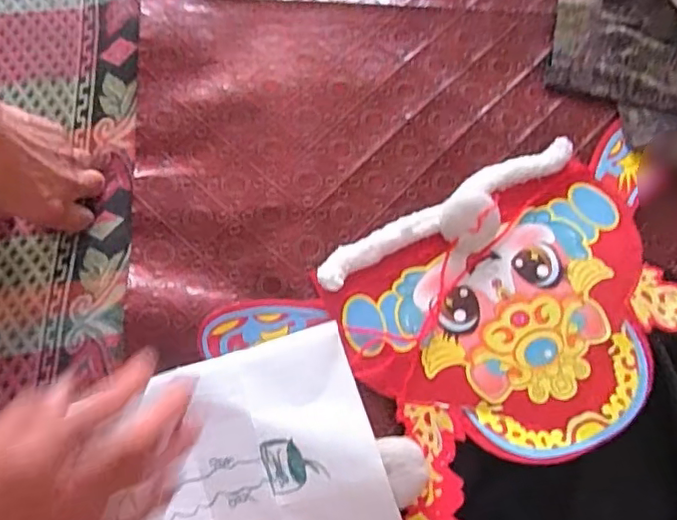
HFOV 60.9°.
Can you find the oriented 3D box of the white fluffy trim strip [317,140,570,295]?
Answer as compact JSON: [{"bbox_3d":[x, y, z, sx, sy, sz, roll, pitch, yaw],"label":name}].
[{"bbox_3d":[0.096,-0.030,0.467,0.238,0.030,0.053,-27,78,-9],"label":"white fluffy trim strip"}]

